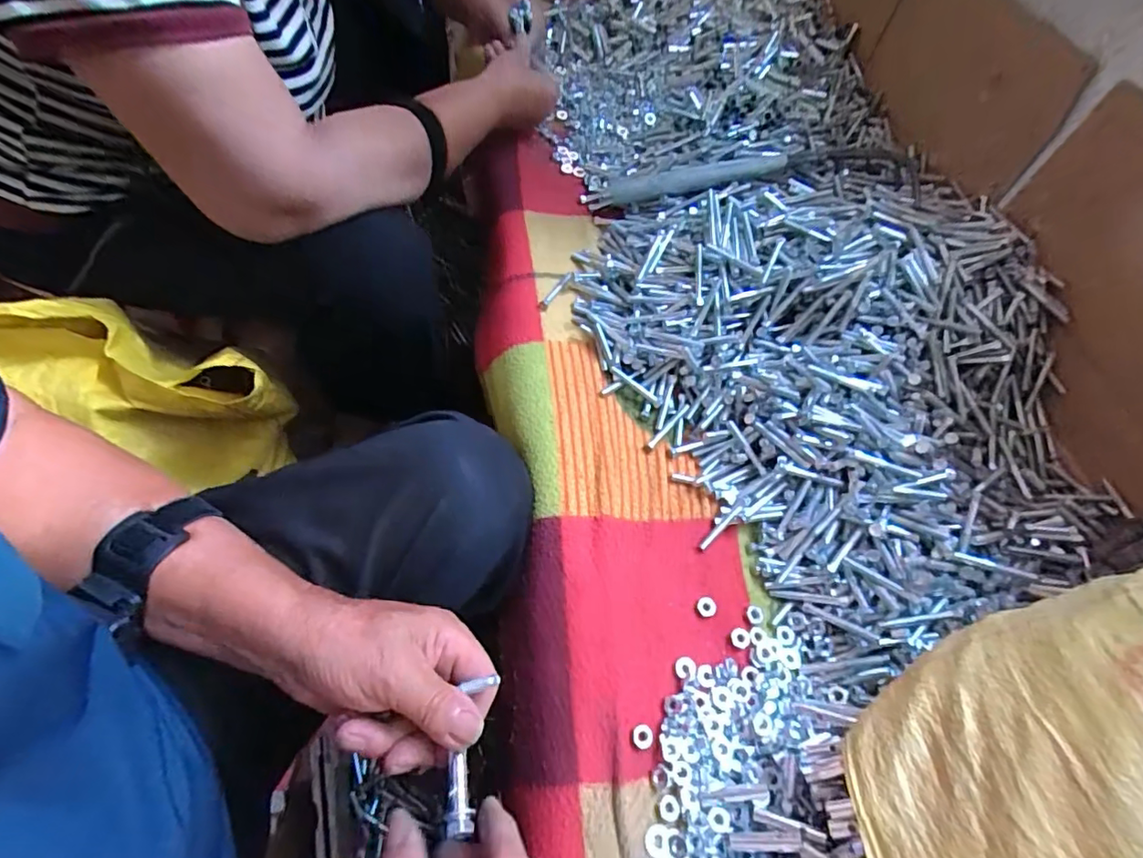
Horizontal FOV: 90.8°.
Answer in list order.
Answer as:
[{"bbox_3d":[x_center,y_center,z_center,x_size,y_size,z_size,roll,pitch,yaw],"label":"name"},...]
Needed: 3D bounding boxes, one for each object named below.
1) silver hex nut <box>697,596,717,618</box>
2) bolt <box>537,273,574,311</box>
[{"bbox_3d":[0.107,0.141,0.445,0.015,0.006,0.015,17,61,-1],"label":"silver hex nut"},{"bbox_3d":[-0.016,-0.138,0.566,0.009,0.007,0.059,33,62,7],"label":"bolt"}]

